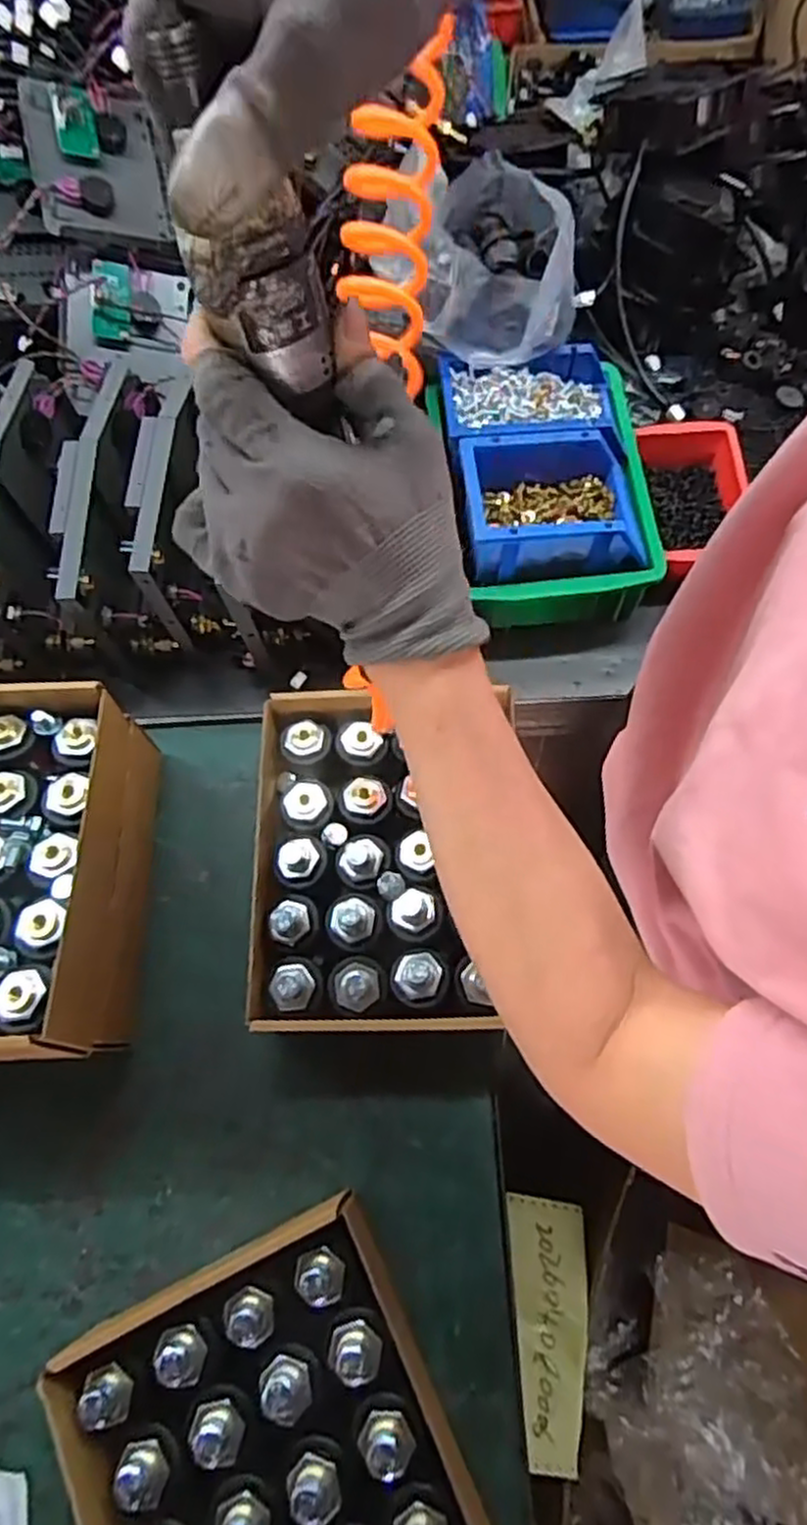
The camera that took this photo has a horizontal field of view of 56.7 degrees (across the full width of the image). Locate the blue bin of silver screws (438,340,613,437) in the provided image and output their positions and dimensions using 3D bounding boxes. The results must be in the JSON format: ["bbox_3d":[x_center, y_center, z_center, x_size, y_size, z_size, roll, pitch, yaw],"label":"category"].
[{"bbox_3d":[0.113,-0.315,0.660,0.153,0.052,0.100,-6,69,0],"label":"blue bin of silver screws"}]

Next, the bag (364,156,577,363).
[{"bbox_3d":[0.077,-0.423,0.641,0.135,0.090,0.160,-24,70,-7],"label":"bag"}]

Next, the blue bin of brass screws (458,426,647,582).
[{"bbox_3d":[0.124,-0.215,0.622,0.143,0.061,0.114,-7,69,0],"label":"blue bin of brass screws"}]

